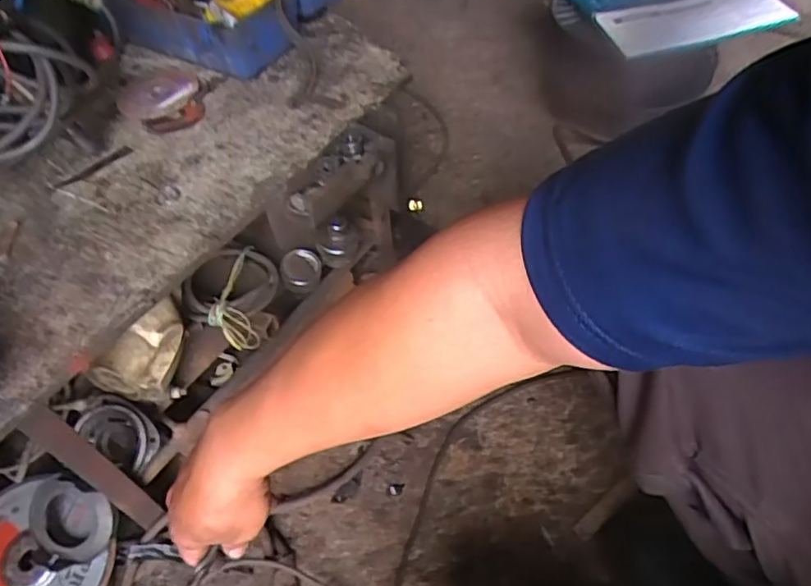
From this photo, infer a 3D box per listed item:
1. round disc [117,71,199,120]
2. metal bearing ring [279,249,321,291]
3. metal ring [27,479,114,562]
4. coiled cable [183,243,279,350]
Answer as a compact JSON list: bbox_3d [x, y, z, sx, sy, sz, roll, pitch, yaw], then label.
[{"bbox_3d":[-0.282,-0.228,0.697,0.088,0.008,0.088,-3,51,3],"label":"round disc"},{"bbox_3d":[-0.131,-0.028,0.770,0.050,0.021,0.059,-10,50,-1],"label":"metal bearing ring"},{"bbox_3d":[-0.344,0.231,0.632,0.094,0.024,0.085,19,96,12],"label":"metal ring"},{"bbox_3d":[-0.206,0.001,0.741,0.098,0.044,0.139,1,51,8],"label":"coiled cable"}]

